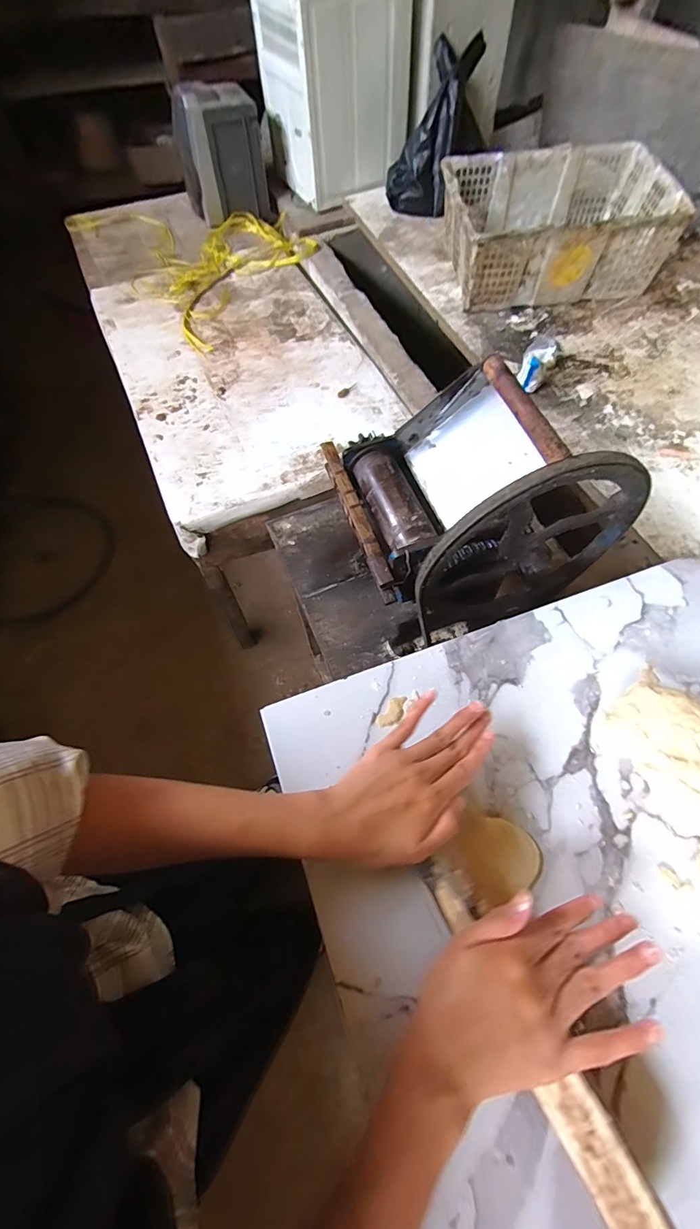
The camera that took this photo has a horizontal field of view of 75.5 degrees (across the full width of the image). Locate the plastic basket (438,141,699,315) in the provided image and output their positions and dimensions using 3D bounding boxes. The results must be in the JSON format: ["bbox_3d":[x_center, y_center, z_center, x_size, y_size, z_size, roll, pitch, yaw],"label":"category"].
[{"bbox_3d":[0.466,-0.899,1.064,0.468,0.176,0.335,-5,63,1],"label":"plastic basket"}]

